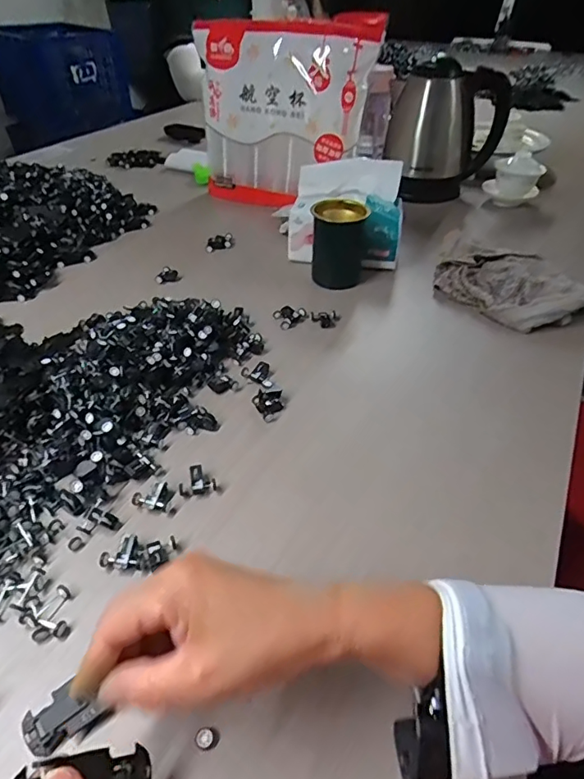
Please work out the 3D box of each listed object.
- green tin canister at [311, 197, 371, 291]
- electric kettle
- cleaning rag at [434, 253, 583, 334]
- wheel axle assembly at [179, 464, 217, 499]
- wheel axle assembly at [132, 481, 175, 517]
[{"bbox_3d":[0.064,-0.203,0.705,0.072,0.100,0.071,12,42,10],"label":"green tin canister"},{"bbox_3d":[0.288,-0.486,0.953,0.206,0.208,0.142,9,42,8],"label":"electric kettle"},{"bbox_3d":[0.306,-0.119,0.656,0.248,0.064,0.115,19,44,18],"label":"cleaning rag"},{"bbox_3d":[-0.082,0.079,0.437,0.031,0.010,0.025,-12,43,-16],"label":"wheel axle assembly"},{"bbox_3d":[-0.114,0.091,0.425,0.036,0.008,0.024,9,42,7],"label":"wheel axle assembly"}]

